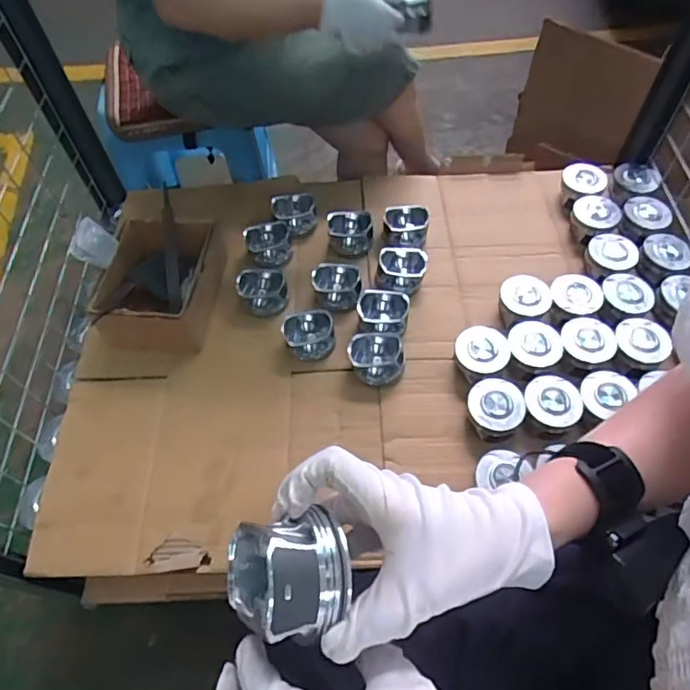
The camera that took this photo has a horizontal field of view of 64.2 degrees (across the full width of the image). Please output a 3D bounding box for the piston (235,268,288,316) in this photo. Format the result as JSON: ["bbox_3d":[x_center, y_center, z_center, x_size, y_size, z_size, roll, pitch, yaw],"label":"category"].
[{"bbox_3d":[-0.131,-0.085,0.880,0.075,0.051,0.063,-4,57,0],"label":"piston"}]

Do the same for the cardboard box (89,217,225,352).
[{"bbox_3d":[-0.286,-0.094,0.871,0.160,0.098,0.189,4,58,6],"label":"cardboard box"}]

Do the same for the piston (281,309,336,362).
[{"bbox_3d":[-0.053,-0.013,0.826,0.077,0.047,0.063,-13,58,-5],"label":"piston"}]

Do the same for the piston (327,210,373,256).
[{"bbox_3d":[0.009,-0.193,0.944,0.078,0.050,0.066,-4,57,1],"label":"piston"}]

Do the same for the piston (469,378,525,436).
[{"bbox_3d":[0.206,0.087,0.758,0.070,0.053,0.071,-1,58,2],"label":"piston"}]

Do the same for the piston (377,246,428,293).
[{"bbox_3d":[0.092,-0.120,0.896,0.077,0.054,0.066,8,58,8],"label":"piston"}]

